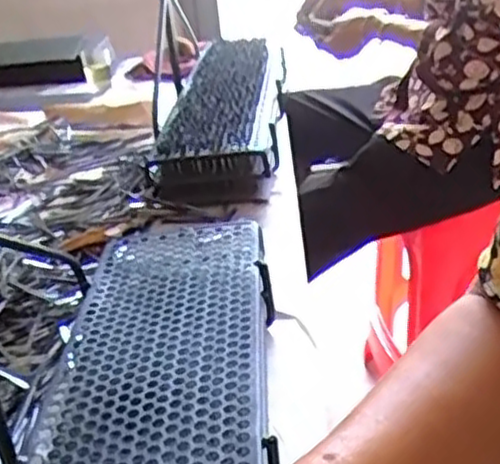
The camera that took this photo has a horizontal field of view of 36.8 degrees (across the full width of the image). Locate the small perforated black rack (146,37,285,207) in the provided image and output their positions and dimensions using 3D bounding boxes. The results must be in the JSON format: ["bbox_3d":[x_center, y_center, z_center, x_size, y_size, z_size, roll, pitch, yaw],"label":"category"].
[{"bbox_3d":[-0.028,-0.192,1.136,0.145,0.068,0.557,-3,26,7],"label":"small perforated black rack"}]

